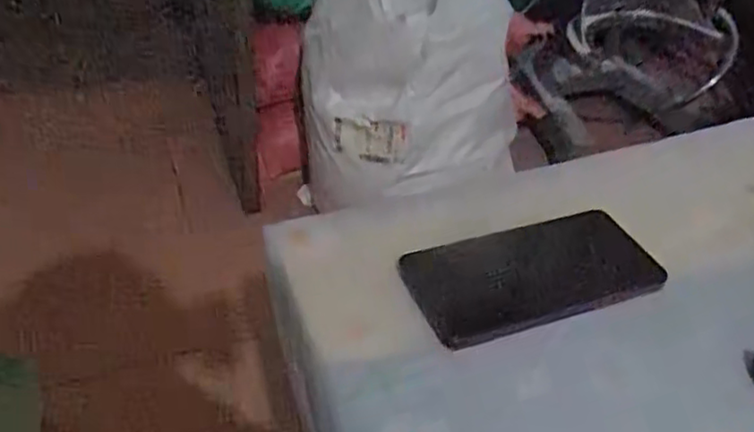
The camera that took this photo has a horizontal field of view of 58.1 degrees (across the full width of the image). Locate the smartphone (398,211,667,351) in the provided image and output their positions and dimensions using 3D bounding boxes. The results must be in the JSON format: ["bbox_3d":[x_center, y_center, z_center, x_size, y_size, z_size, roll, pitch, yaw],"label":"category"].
[{"bbox_3d":[0.103,0.036,0.444,0.166,0.012,0.075,-10,44,-18],"label":"smartphone"}]

